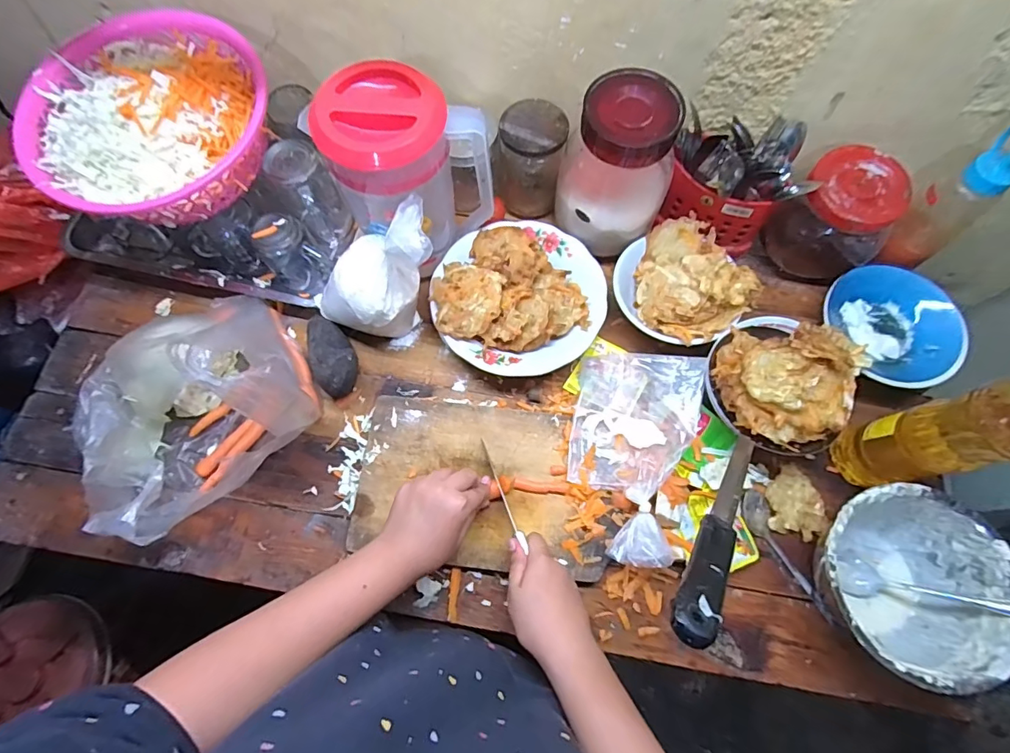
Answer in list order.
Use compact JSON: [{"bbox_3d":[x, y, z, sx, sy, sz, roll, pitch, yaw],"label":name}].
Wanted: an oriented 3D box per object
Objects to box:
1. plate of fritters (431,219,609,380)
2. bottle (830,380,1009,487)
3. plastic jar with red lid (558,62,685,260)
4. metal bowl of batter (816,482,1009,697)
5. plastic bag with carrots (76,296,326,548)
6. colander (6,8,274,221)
[{"bbox_3d":[0.018,-0.100,0.600,0.201,0.056,0.203,0,70,-1],"label":"plate of fritters"},{"bbox_3d":[0.415,0.052,0.444,0.069,0.253,0.064,-11,71,-5],"label":"bottle"},{"bbox_3d":[0.129,-0.237,0.557,0.118,0.146,0.118,30,72,10],"label":"plastic jar with red lid"},{"bbox_3d":[0.386,0.203,0.488,0.161,0.097,0.168,0,70,-1],"label":"metal bowl of batter"},{"bbox_3d":[-0.336,0.033,0.536,0.174,0.100,0.247,39,74,12],"label":"plastic bag with carrots"},{"bbox_3d":[-0.392,-0.287,0.548,0.250,0.078,0.244,0,70,-1],"label":"colander"}]

